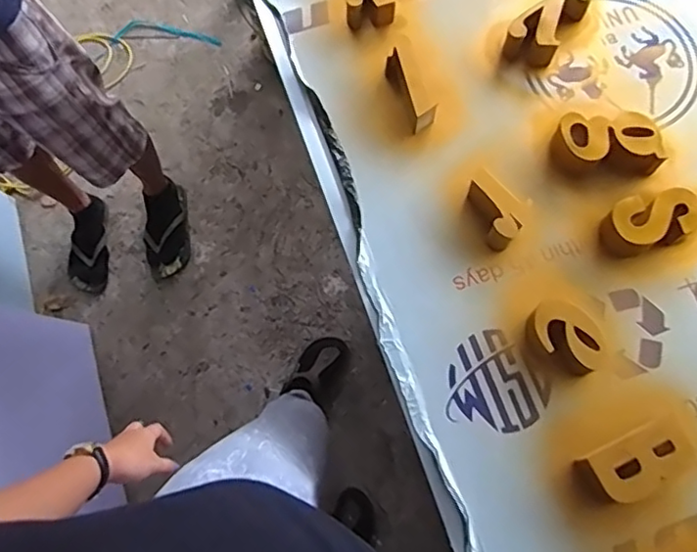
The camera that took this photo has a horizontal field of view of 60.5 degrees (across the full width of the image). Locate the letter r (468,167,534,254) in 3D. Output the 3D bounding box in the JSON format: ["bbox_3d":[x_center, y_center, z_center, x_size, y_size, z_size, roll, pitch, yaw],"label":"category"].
[{"bbox_3d":[0.180,-0.084,0.752,0.091,0.048,0.060,42,77,16],"label":"letter r"}]

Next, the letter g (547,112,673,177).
[{"bbox_3d":[0.337,-0.173,0.778,0.134,0.051,0.074,3,70,4],"label":"letter g"}]

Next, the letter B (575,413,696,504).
[{"bbox_3d":[0.312,0.198,0.643,0.120,0.035,0.067,-25,71,-6],"label":"letter B"}]

